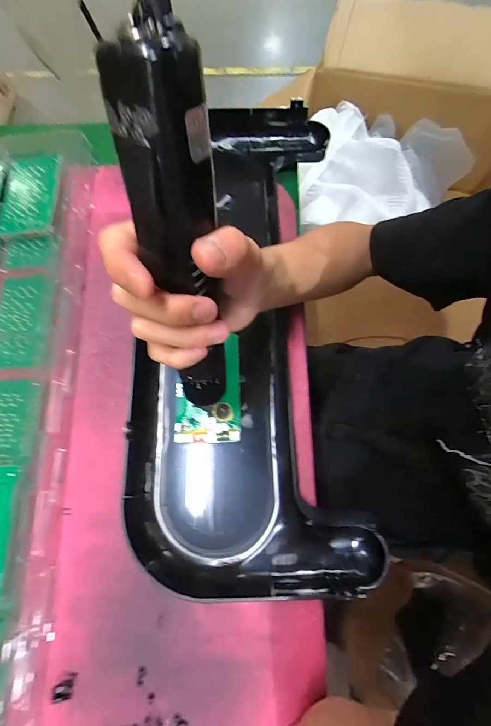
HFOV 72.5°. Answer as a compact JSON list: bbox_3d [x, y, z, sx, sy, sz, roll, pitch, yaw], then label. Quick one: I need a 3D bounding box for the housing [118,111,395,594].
[{"bbox_3d":[0.006,-0.055,0.347,0.213,0.057,0.495,3,72,2],"label":"housing"}]

